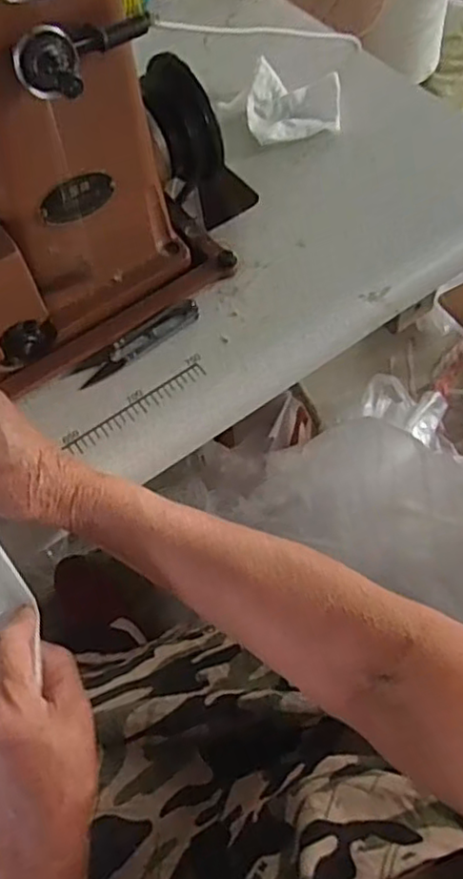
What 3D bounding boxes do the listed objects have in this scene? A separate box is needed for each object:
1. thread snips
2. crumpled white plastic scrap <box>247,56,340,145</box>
[{"bbox_3d":[-0.070,-0.071,0.462,0.104,0.005,0.023,-33,65,-13],"label":"thread snips"},{"bbox_3d":[0.056,-0.297,0.566,0.079,0.023,0.088,1,63,4],"label":"crumpled white plastic scrap"}]

